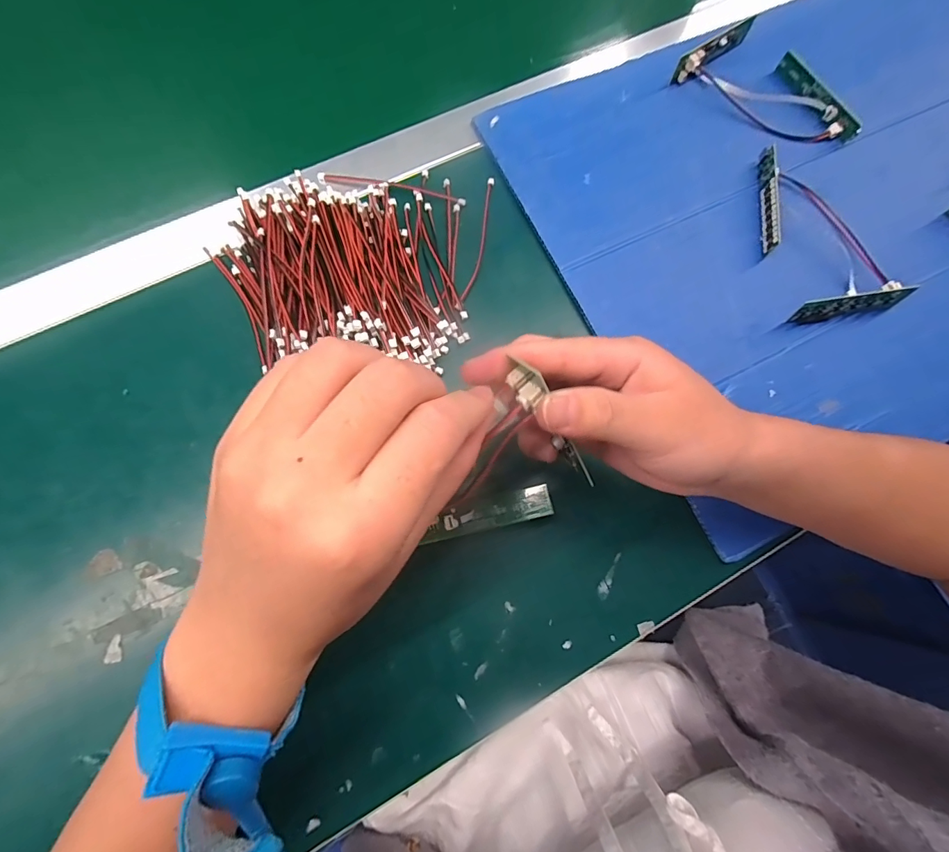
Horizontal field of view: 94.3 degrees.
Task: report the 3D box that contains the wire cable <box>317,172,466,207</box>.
[{"bbox_3d":[-0.060,-0.173,0.320,0.108,0.004,0.009,10,77,-3],"label":"wire cable"}]

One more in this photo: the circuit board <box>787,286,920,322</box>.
[{"bbox_3d":[0.260,-0.083,0.302,0.085,0.021,0.009,-10,79,-7],"label":"circuit board"}]

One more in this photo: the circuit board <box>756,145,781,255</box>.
[{"bbox_3d":[0.215,-0.164,0.321,0.006,0.019,0.082,6,77,-4],"label":"circuit board"}]

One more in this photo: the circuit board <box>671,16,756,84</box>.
[{"bbox_3d":[0.191,-0.300,0.349,0.082,0.021,0.015,-41,84,-12],"label":"circuit board"}]

